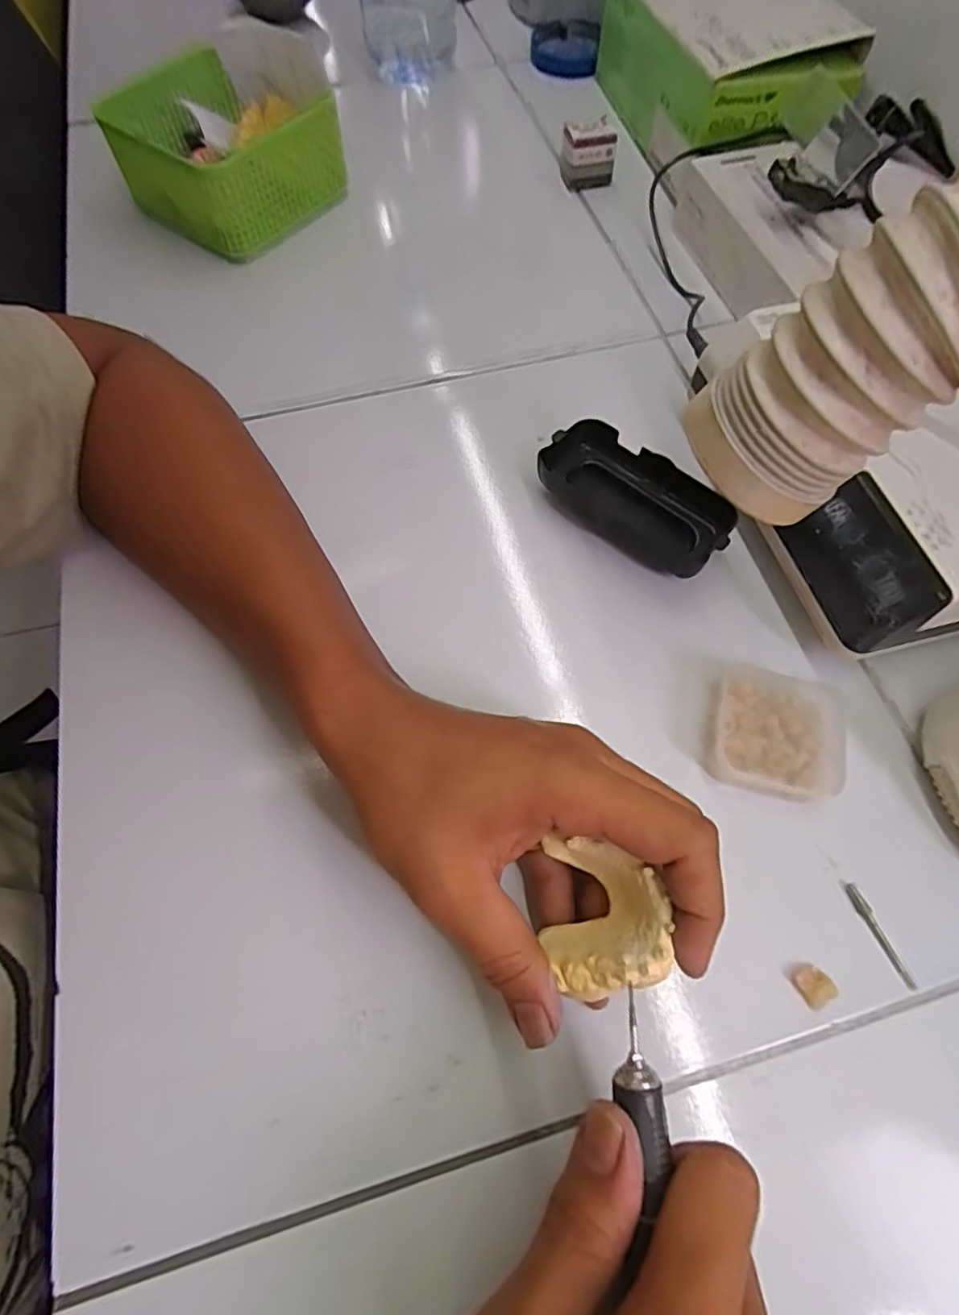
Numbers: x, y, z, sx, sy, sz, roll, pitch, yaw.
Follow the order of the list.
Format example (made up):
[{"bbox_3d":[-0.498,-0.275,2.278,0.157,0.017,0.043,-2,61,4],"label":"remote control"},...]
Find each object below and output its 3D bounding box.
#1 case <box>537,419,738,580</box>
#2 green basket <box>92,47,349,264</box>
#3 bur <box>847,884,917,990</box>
[{"bbox_3d":[0.088,-0.089,0.348,0.109,0.029,0.052,39,71,15],"label":"case"},{"bbox_3d":[-0.197,-0.385,0.463,0.161,0.057,0.123,37,70,14],"label":"green basket"},{"bbox_3d":[0.170,0.117,0.258,0.006,0.004,0.044,-21,68,-10],"label":"bur"}]

